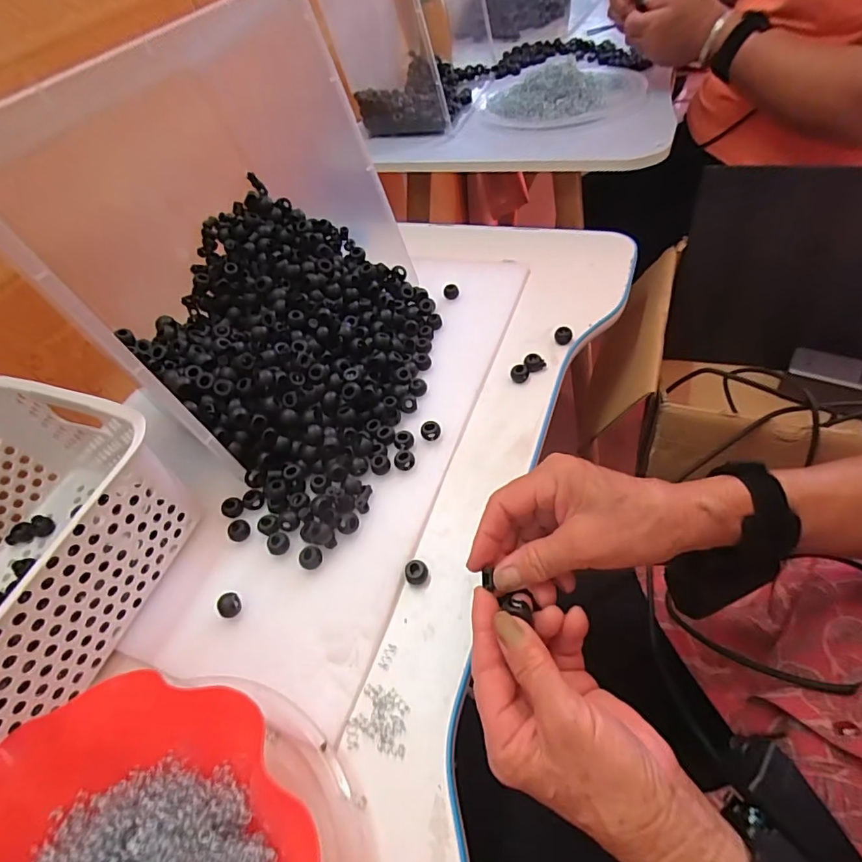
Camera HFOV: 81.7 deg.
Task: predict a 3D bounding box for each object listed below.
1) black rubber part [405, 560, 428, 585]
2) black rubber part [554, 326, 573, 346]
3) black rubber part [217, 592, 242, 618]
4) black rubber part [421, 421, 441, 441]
[{"bbox_3d":[-0.012,0.105,0.376,0.017,0.010,0.020,-20,50,-4],"label":"black rubber part"},{"bbox_3d":[0.136,-0.098,0.510,0.017,0.014,0.018,2,52,14],"label":"black rubber part"},{"bbox_3d":[-0.150,0.129,0.370,0.015,0.009,0.017,29,62,31],"label":"black rubber part"},{"bbox_3d":[0.000,0.000,0.447,0.018,0.016,0.013,-10,50,4],"label":"black rubber part"}]

